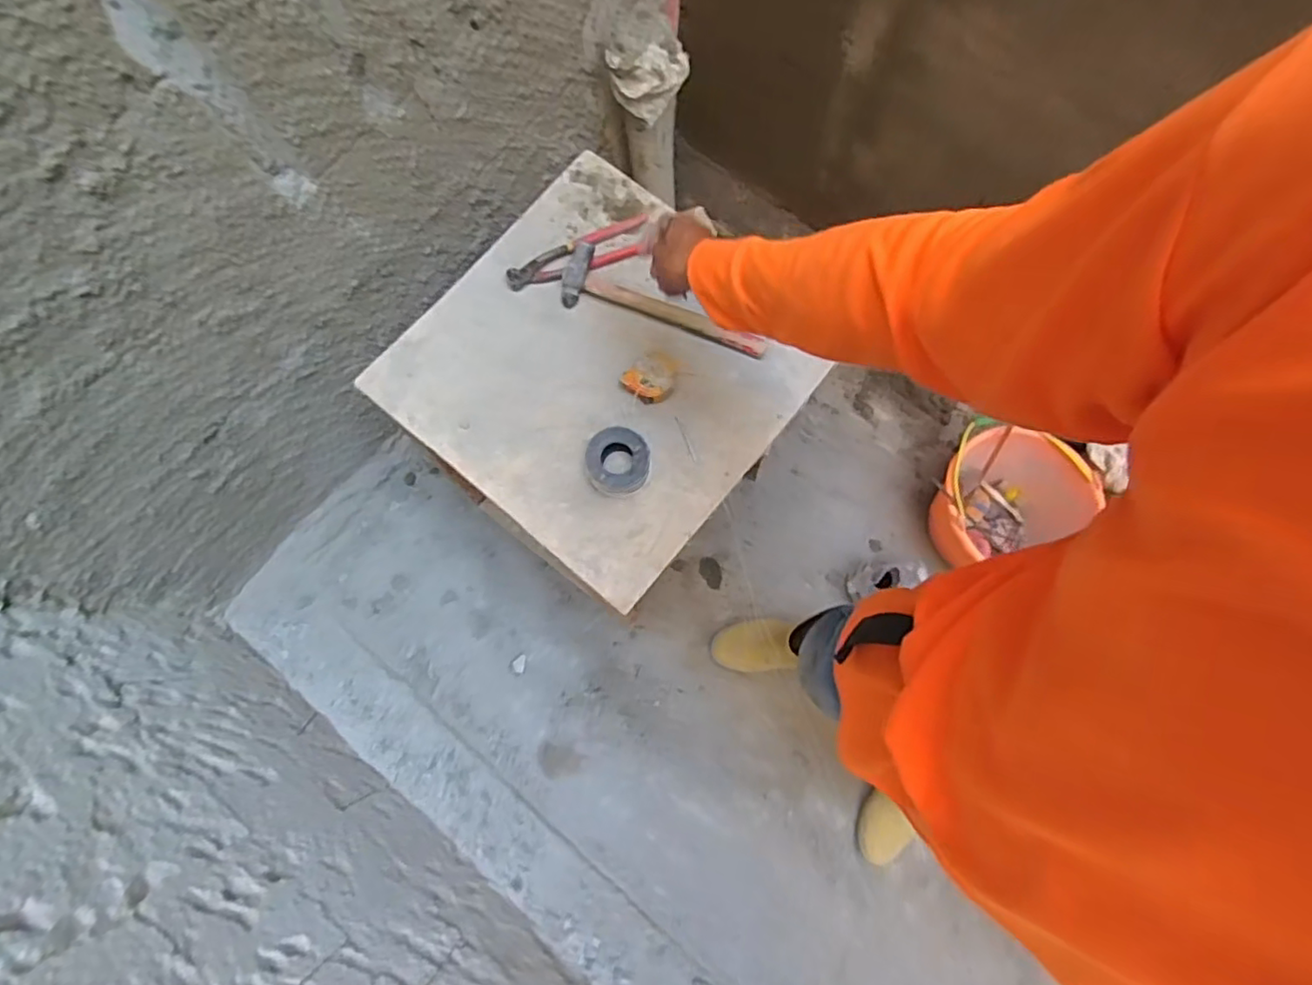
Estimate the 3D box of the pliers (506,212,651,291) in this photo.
[{"bbox_3d":[-0.110,-0.344,0.928,0.218,0.023,0.060,-23,77,-4],"label":"pliers"}]

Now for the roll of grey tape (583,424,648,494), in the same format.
[{"bbox_3d":[-0.051,-0.040,0.854,0.082,0.050,0.082,0,76,1],"label":"roll of grey tape"}]

